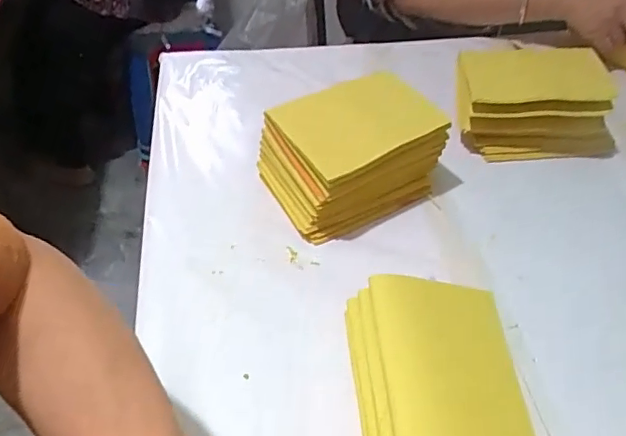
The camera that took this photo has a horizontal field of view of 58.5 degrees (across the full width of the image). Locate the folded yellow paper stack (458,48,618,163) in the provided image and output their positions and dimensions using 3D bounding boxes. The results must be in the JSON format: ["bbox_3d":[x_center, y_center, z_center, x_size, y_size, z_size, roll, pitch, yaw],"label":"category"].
[{"bbox_3d":[0.263,-0.141,0.673,0.167,0.094,0.112,3,46,2],"label":"folded yellow paper stack"}]

